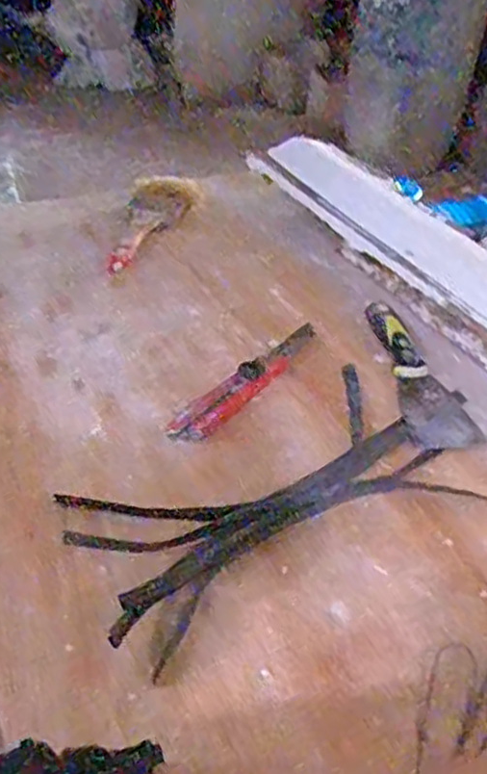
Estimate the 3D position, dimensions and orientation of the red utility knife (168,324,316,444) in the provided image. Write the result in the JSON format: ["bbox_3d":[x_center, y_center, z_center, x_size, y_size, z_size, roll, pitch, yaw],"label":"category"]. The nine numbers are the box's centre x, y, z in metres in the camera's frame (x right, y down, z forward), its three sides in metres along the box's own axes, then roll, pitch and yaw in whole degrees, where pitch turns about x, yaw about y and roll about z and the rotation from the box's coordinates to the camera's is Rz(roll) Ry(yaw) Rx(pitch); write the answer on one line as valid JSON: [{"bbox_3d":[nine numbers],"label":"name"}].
[{"bbox_3d":[0.009,-0.011,0.609,0.035,0.013,0.191,29,46,27],"label":"red utility knife"}]

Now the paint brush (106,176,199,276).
[{"bbox_3d":[-0.097,-0.185,0.806,0.068,0.025,0.212,6,40,3],"label":"paint brush"}]

